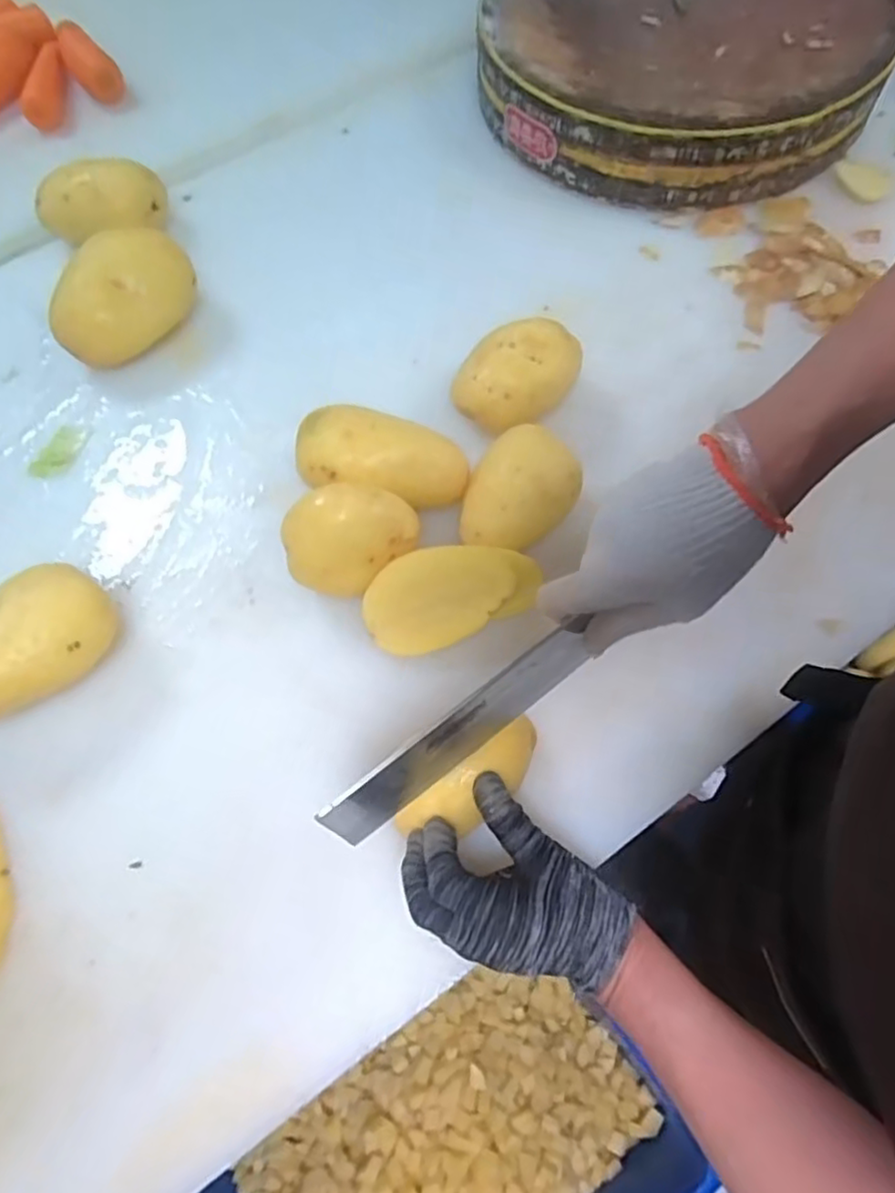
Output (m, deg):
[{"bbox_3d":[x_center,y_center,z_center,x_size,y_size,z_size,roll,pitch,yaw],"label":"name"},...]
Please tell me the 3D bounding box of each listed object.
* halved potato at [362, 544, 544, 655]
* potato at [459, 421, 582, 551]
[{"bbox_3d":[0.002,-0.003,0.477,0.123,0.036,0.066,-18,92,-1],"label":"halved potato"},{"bbox_3d":[0.057,-0.075,0.497,0.075,0.054,0.103,20,70,14],"label":"potato"}]

